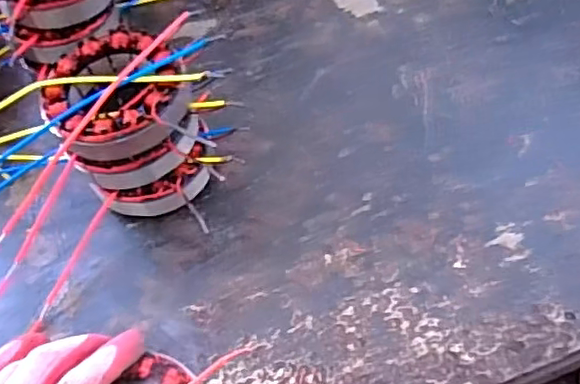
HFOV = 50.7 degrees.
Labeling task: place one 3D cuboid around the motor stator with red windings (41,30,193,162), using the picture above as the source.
[{"bbox_3d":[-0.105,-0.061,0.375,0.082,0.032,0.085,-3,58,4],"label":"motor stator with red windings"}]

